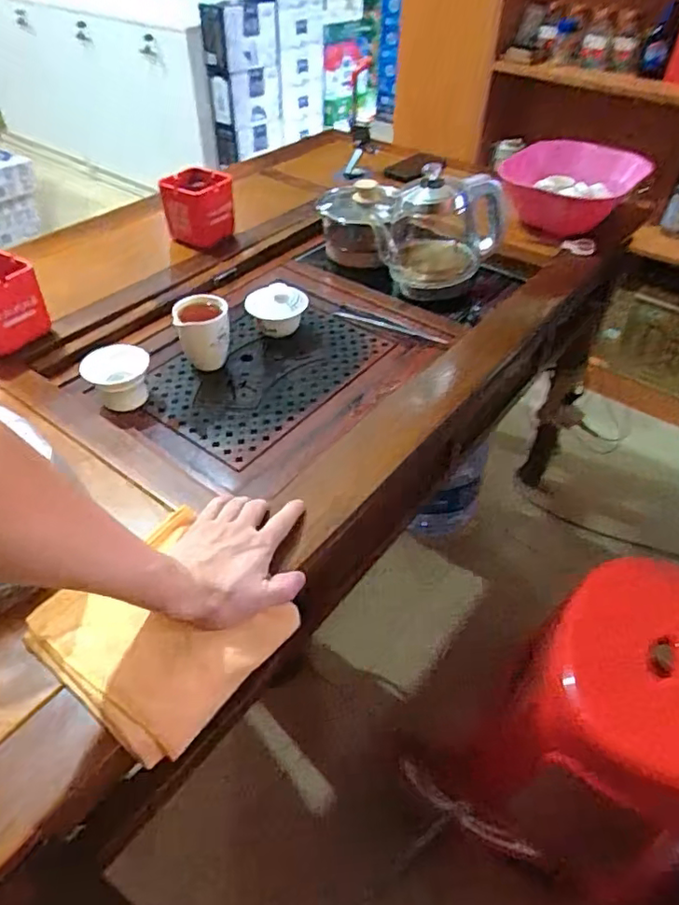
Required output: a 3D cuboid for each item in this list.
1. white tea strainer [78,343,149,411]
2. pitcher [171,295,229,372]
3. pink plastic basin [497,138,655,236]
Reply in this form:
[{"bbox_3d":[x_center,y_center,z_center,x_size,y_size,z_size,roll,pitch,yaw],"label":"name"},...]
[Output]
[{"bbox_3d":[-0.277,-0.097,0.746,0.067,0.051,0.073,1,44,-1],"label":"white tea strainer"},{"bbox_3d":[-0.182,-0.156,0.792,0.071,0.083,0.067,-4,45,-6],"label":"pitcher"},{"bbox_3d":[0.431,-0.491,1.101,0.252,0.098,0.264,11,45,10],"label":"pink plastic basin"}]

